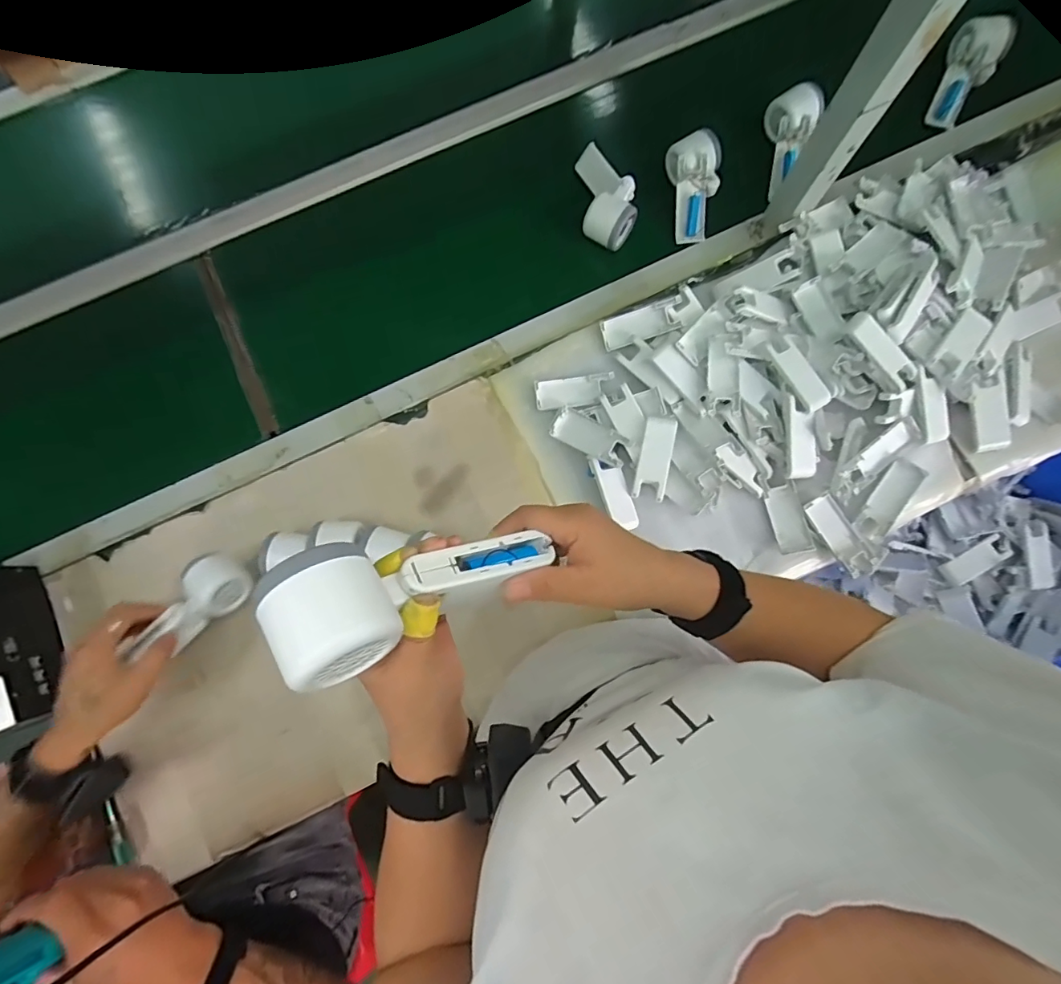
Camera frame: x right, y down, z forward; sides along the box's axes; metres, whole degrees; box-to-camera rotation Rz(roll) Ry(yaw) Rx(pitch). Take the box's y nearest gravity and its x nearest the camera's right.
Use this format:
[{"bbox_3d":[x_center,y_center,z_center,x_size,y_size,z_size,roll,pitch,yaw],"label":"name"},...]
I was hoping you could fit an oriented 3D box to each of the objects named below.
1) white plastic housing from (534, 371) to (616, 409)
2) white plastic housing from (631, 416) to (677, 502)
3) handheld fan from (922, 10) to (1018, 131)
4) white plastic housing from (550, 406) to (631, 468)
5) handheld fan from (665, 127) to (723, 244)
[{"bbox_3d":[0.059,-0.133,0.664,0.102,0.011,0.041,-6,80,0],"label":"white plastic housing"},{"bbox_3d":[0.157,-0.044,0.632,0.040,0.021,0.104,10,99,3],"label":"white plastic housing"},{"bbox_3d":[0.577,-0.562,0.663,0.062,0.039,0.133,25,99,6],"label":"handheld fan"},{"bbox_3d":[0.074,-0.071,0.636,0.105,0.014,0.046,34,82,24],"label":"white plastic housing"},{"bbox_3d":[0.220,-0.411,0.678,0.065,0.031,0.131,-2,109,1],"label":"handheld fan"}]

